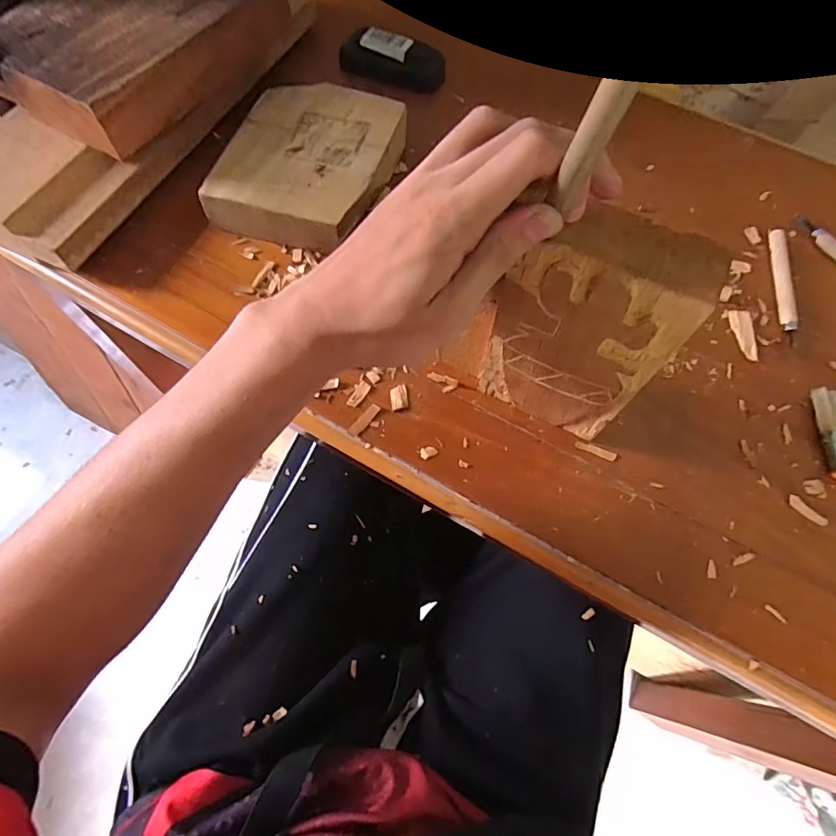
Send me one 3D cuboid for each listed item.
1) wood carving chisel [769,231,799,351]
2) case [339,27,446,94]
[{"bbox_3d":[0.311,-0.115,0.428,0.013,0.010,0.116,11,66,3],"label":"wood carving chisel"},{"bbox_3d":[-0.025,-0.364,0.510,0.104,0.033,0.034,16,67,5],"label":"case"}]

